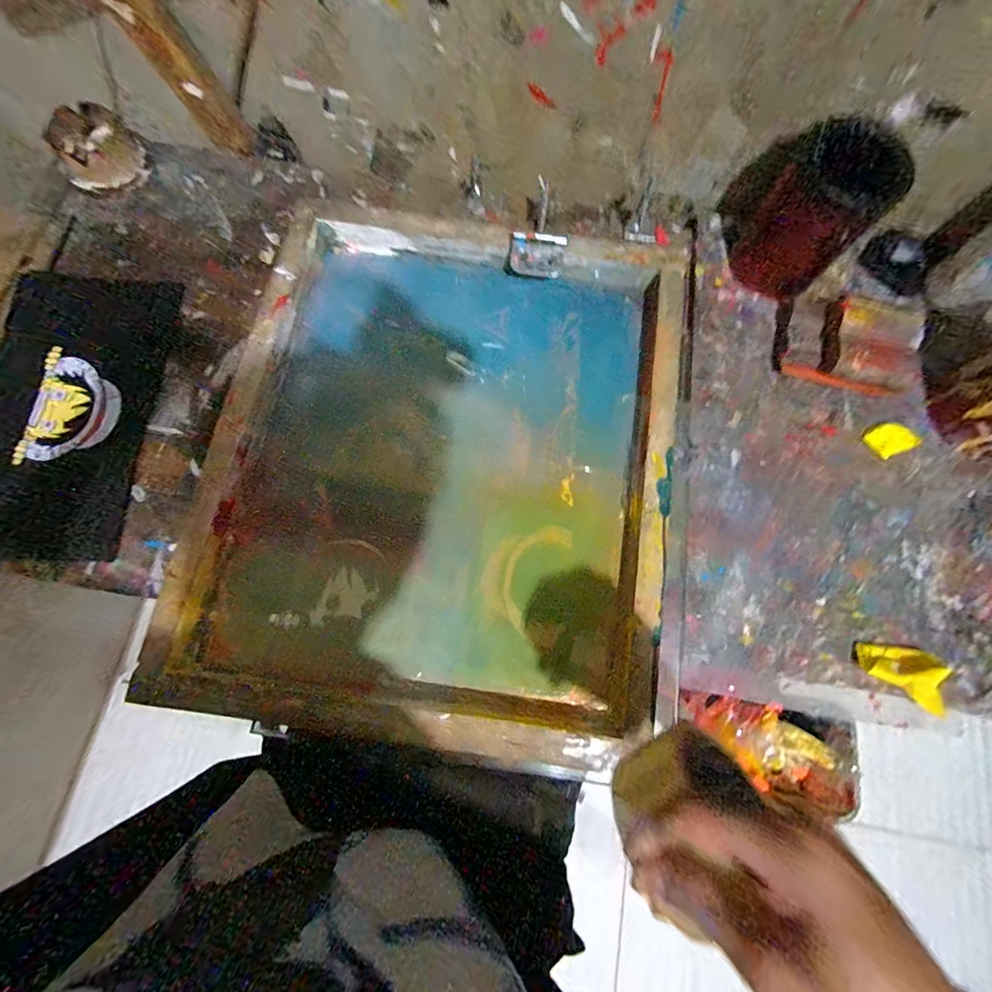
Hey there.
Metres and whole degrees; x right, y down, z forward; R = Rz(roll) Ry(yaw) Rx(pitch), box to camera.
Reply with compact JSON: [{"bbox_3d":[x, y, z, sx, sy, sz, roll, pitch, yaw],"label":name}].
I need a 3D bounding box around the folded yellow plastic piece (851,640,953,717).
[{"bbox_3d":[0.406,0.171,0.435,0.091,0.029,0.045,31,77,6],"label":"folded yellow plastic piece"}]

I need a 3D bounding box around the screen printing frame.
[{"bbox_3d":[-0.047,-0.038,0.469,0.459,0.042,0.546,9,76,0],"label":"screen printing frame"}]

